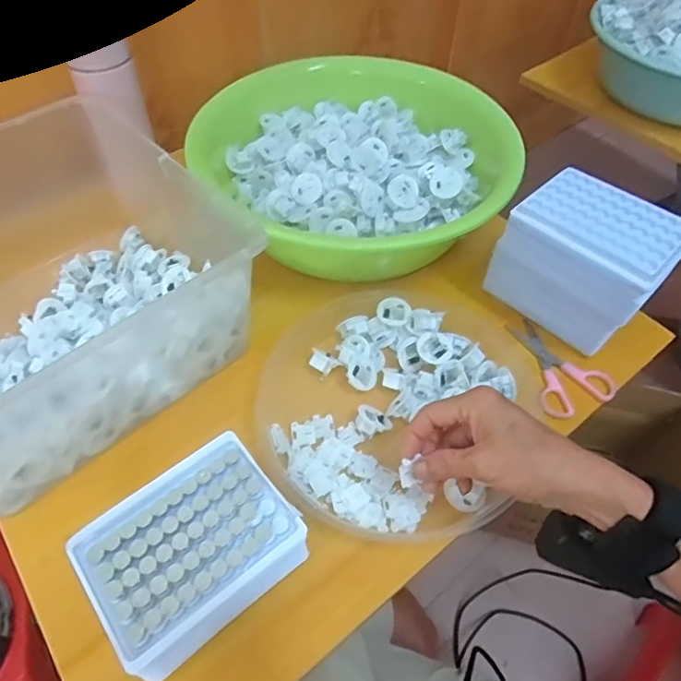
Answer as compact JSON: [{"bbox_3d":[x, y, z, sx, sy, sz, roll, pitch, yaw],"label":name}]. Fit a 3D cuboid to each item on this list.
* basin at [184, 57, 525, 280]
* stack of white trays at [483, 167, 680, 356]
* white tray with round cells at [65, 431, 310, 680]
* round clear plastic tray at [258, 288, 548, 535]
[{"bbox_3d":[0.011,-0.205,0.590,0.300,0.092,0.331,-26,59,-19],"label":"basin"},{"bbox_3d":[0.224,-0.069,0.499,0.130,0.128,0.087,39,62,24],"label":"stack of white trays"},{"bbox_3d":[-0.100,0.147,0.368,0.131,0.058,0.108,-34,61,-23],"label":"white tray with round cells"},{"bbox_3d":[0.053,0.050,0.469,0.234,0.038,0.245,17,55,11],"label":"round clear plastic tray"}]

